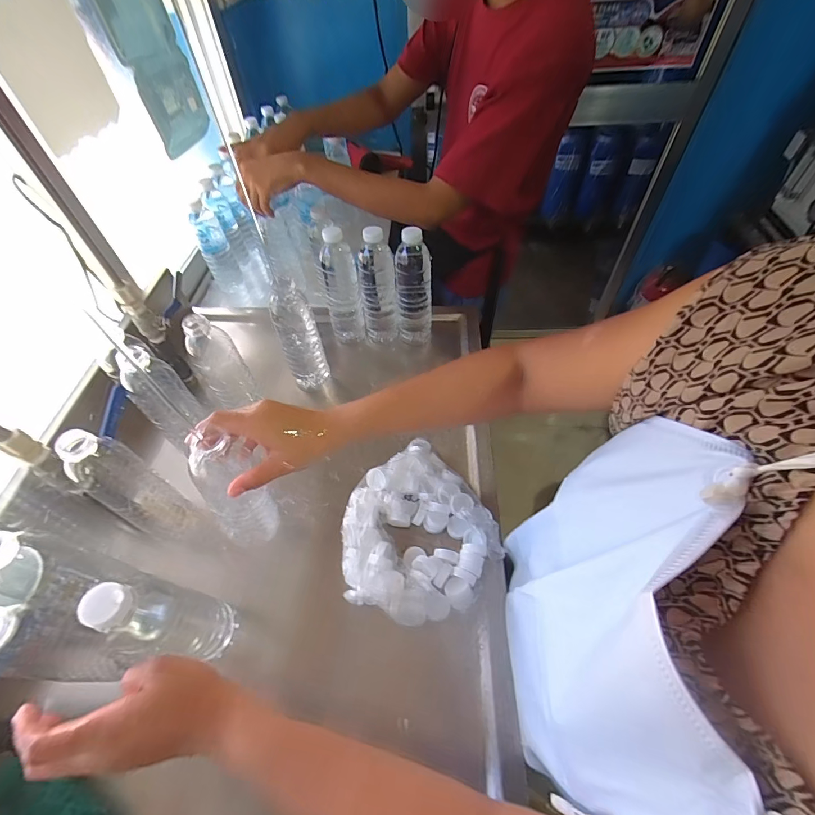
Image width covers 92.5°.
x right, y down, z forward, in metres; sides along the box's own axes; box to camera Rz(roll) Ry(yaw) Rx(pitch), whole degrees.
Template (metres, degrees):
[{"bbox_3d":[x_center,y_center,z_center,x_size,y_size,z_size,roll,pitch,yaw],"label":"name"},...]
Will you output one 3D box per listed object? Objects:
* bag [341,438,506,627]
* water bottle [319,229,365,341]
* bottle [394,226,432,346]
[{"bbox_3d":[0.010,0.166,0.507,0.210,0.041,0.205,37,63,26],"label":"bag"},{"bbox_3d":[-0.113,-0.206,0.673,0.060,0.199,0.052,-13,54,-6],"label":"water bottle"},{"bbox_3d":[0.010,-0.206,0.671,0.059,0.199,0.070,-1,53,3],"label":"bottle"}]

